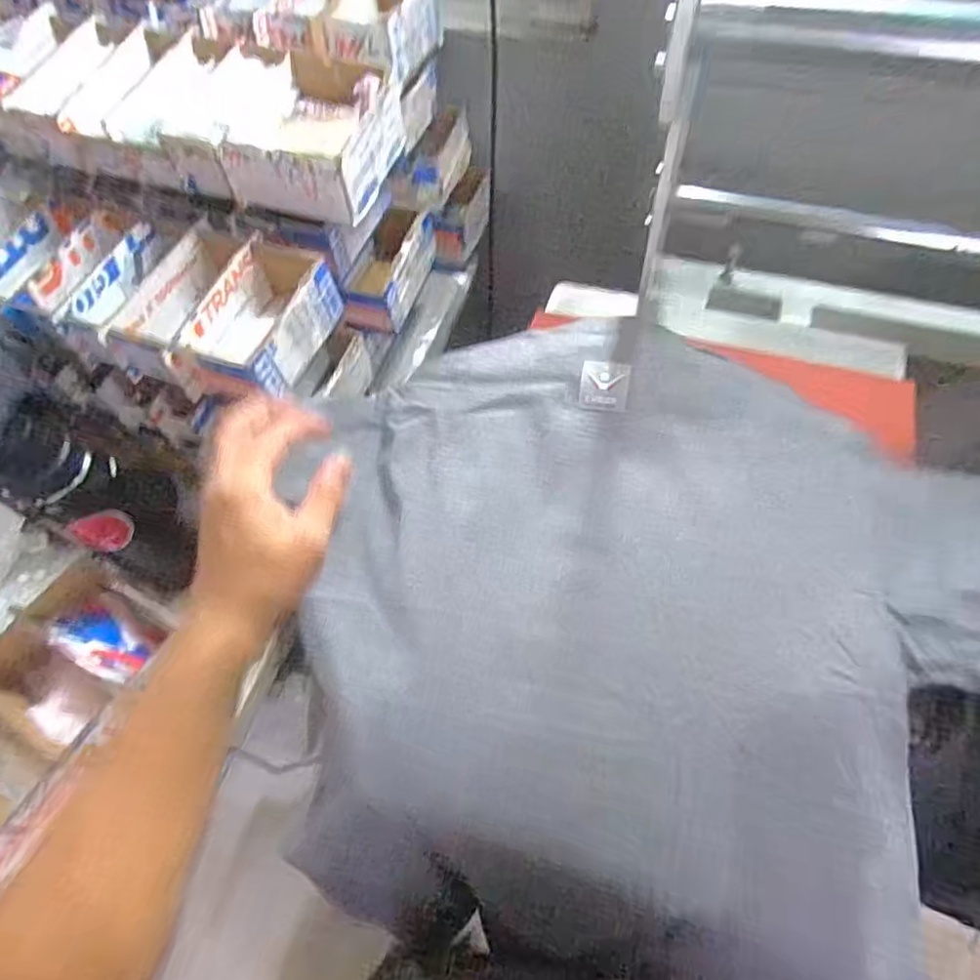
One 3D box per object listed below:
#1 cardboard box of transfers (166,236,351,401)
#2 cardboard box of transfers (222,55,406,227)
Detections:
[{"bbox_3d":[-0.232,-0.175,0.638,0.100,0.078,0.176,16,63,12],"label":"cardboard box of transfers"},{"bbox_3d":[-0.179,-0.381,0.662,0.142,0.077,0.177,9,62,9],"label":"cardboard box of transfers"}]

